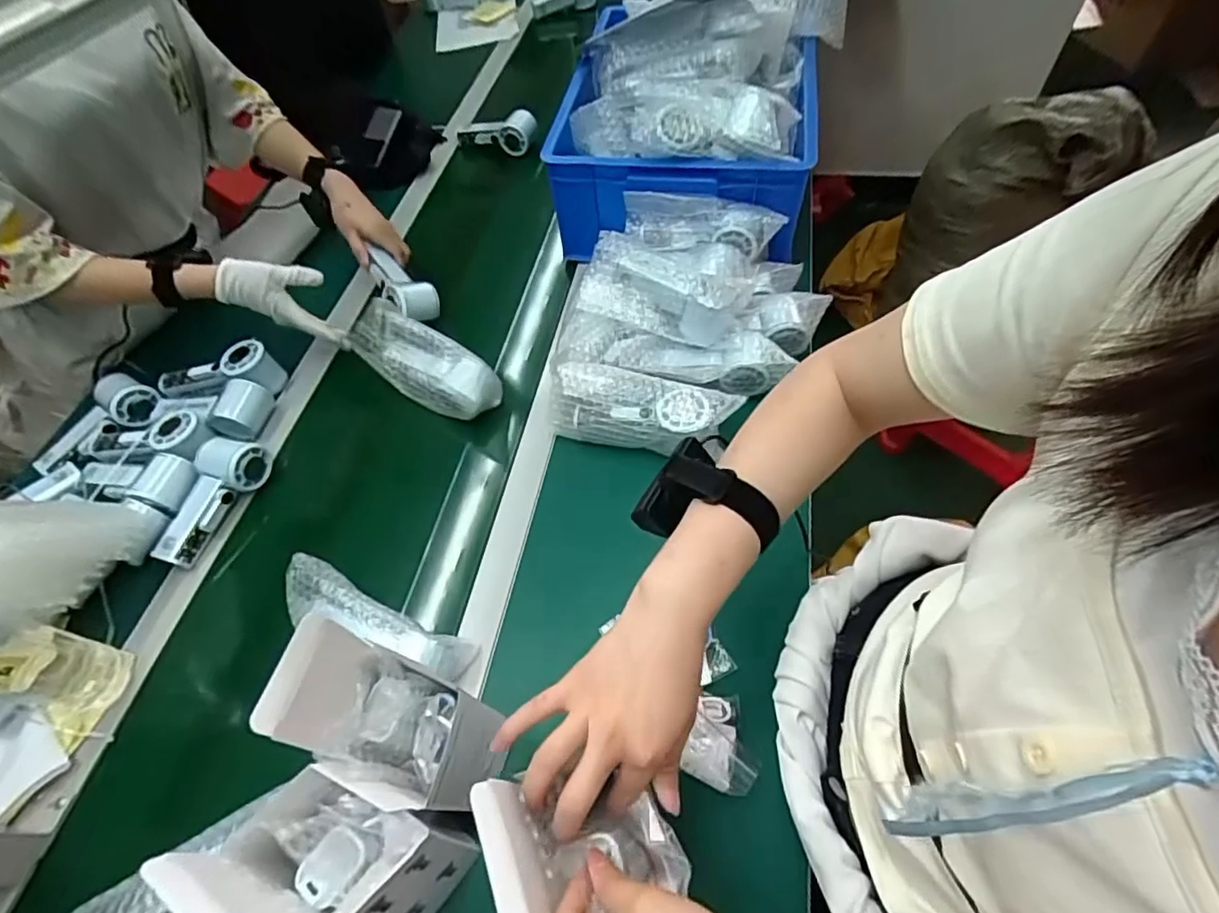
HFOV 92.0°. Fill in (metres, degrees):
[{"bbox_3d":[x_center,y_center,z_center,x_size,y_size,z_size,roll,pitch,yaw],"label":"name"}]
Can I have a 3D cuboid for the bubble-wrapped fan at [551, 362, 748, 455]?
[{"bbox_3d":[0.038,-0.053,0.672,0.202,0.065,0.066,12,59,12],"label":"bubble-wrapped fan"}]

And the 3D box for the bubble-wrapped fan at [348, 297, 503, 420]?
[{"bbox_3d":[-0.233,-0.117,0.738,0.200,0.075,0.071,26,63,20],"label":"bubble-wrapped fan"}]

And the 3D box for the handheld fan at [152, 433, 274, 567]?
[{"bbox_3d":[-0.458,0.048,0.673,0.065,0.046,0.152,10,58,11],"label":"handheld fan"}]

